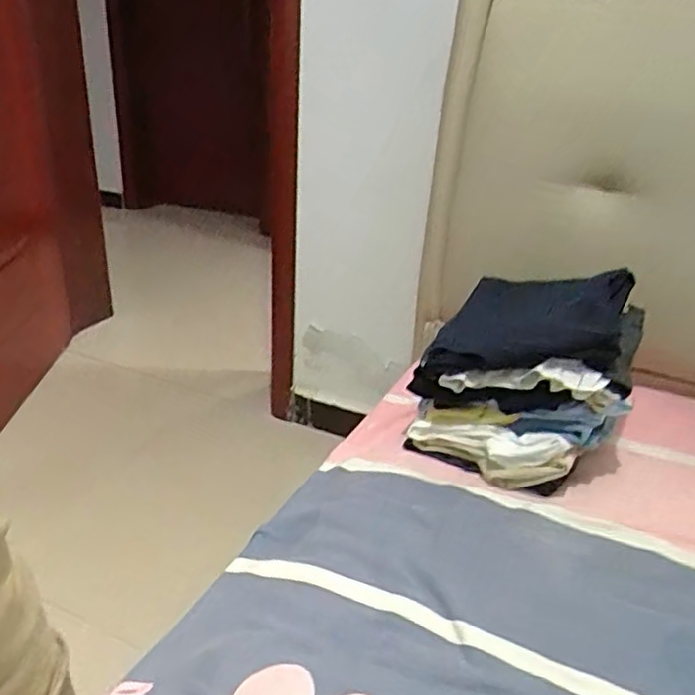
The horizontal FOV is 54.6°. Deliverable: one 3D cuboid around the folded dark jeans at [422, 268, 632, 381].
[{"bbox_3d":[0.269,-0.036,0.991,0.245,0.035,0.285,8,34,31],"label":"folded dark jeans"}]

